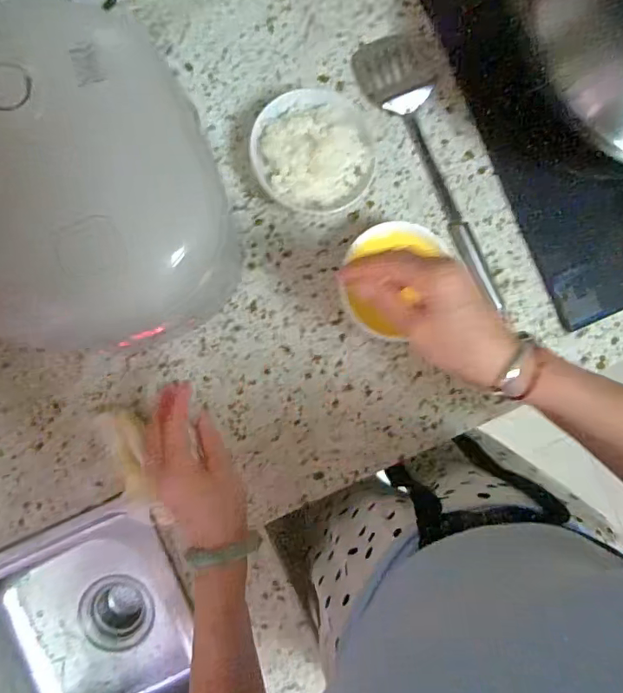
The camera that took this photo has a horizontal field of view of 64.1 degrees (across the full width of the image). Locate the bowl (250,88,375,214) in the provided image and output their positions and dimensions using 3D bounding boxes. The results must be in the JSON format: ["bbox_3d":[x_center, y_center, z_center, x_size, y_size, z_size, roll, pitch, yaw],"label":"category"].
[{"bbox_3d":[0.000,-0.216,0.553,0.128,0.069,0.125,0,89,-3],"label":"bowl"}]

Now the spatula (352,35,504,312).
[{"bbox_3d":[0.154,-0.211,0.584,0.078,0.025,0.343,-25,89,-3],"label":"spatula"}]

